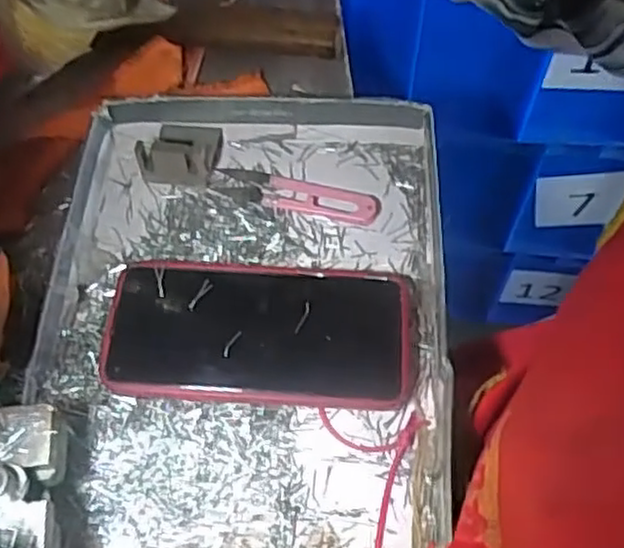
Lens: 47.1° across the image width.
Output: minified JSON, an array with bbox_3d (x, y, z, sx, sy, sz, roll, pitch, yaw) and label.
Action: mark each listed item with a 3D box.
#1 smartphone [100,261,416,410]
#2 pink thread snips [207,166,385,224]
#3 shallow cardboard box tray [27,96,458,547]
[{"bbox_3d":[-0.027,0.032,0.389,0.163,0.018,0.079,3,61,2],"label":"smartphone"},{"bbox_3d":[-0.010,-0.050,0.441,0.103,0.006,0.025,14,62,7],"label":"pink thread snips"},{"bbox_3d":[-0.035,0.052,0.376,0.208,0.029,0.348,2,61,1],"label":"shallow cardboard box tray"}]

